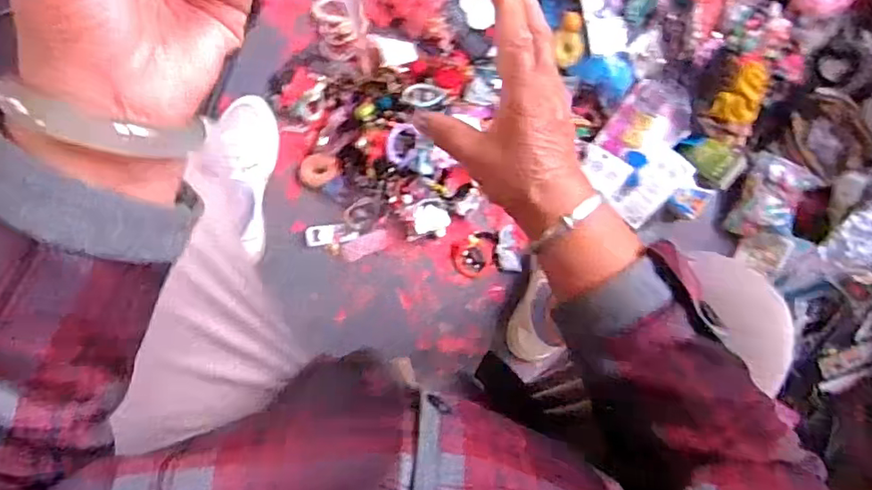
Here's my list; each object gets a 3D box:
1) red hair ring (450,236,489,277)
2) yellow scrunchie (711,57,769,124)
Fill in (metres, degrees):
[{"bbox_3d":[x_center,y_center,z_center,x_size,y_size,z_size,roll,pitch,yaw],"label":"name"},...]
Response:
[{"bbox_3d":[0.051,0.018,0.861,0.054,0.004,0.060,-3,100,3],"label":"red hair ring"},{"bbox_3d":[0.456,-0.228,0.848,0.055,0.041,0.100,27,84,-7],"label":"yellow scrunchie"}]

